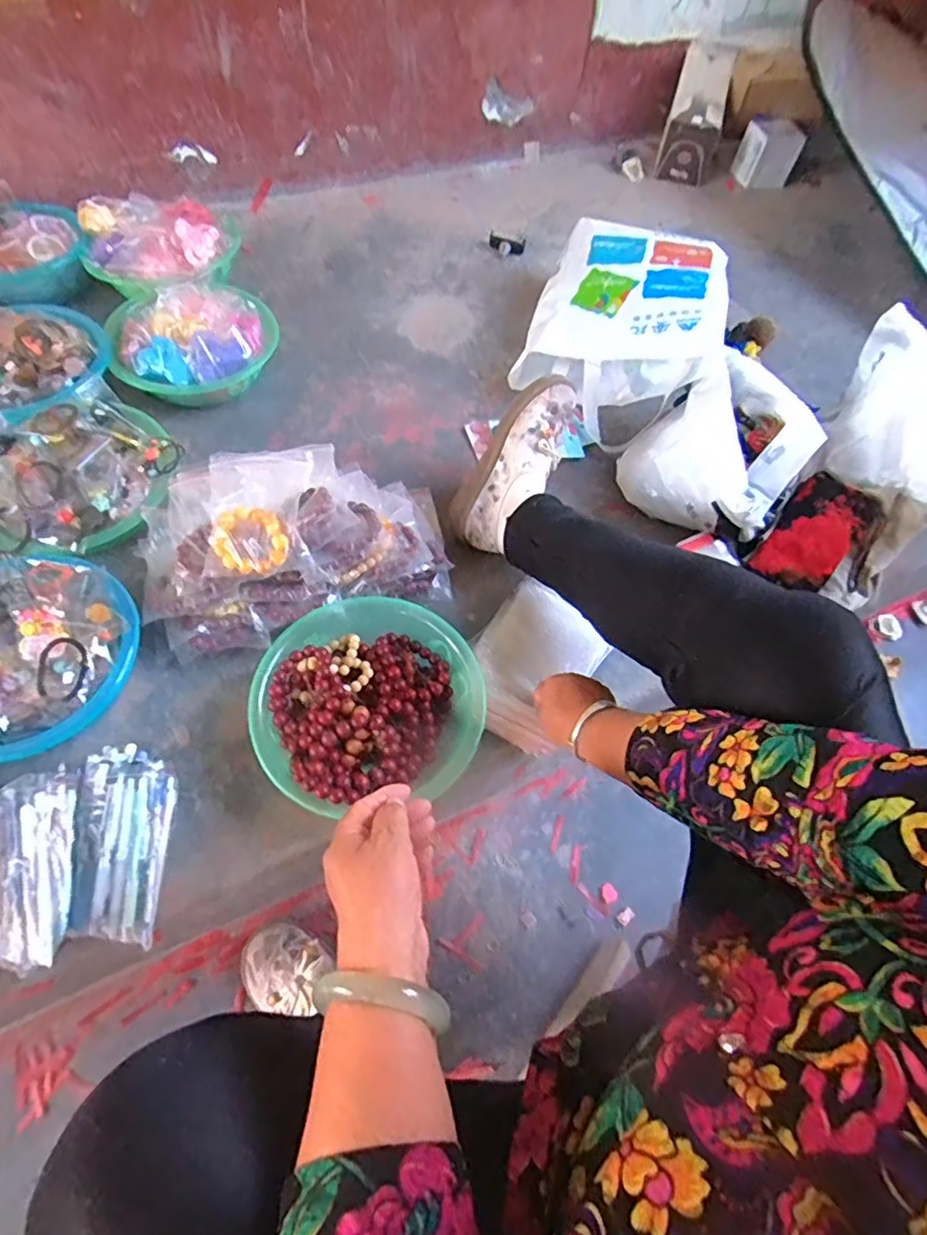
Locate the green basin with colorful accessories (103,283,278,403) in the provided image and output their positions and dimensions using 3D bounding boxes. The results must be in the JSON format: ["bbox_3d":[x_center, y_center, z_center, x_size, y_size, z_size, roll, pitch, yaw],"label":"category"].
[{"bbox_3d":[-0.392,-0.396,0.875,0.229,0.098,0.190,-31,67,-20],"label":"green basin with colorful accessories"}]

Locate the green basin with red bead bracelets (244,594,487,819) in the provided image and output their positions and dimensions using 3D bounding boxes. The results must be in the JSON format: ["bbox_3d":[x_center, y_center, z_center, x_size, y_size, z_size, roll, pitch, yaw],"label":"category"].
[{"bbox_3d":[-0.103,0.087,0.647,0.234,0.071,0.226,2,60,-3],"label":"green basin with red bead bracelets"}]

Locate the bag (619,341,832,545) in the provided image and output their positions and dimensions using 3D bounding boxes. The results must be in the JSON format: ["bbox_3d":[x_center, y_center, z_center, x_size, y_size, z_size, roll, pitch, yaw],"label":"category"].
[{"bbox_3d":[0.355,-0.228,0.810,0.203,0.154,0.206,-32,67,-20],"label":"bag"}]

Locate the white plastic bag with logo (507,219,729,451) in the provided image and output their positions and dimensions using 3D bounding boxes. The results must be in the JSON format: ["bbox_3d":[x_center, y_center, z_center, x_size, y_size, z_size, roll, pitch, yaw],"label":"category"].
[{"bbox_3d":[0.248,-0.462,0.939,0.276,0.148,0.356,17,60,6],"label":"white plastic bag with logo"}]

